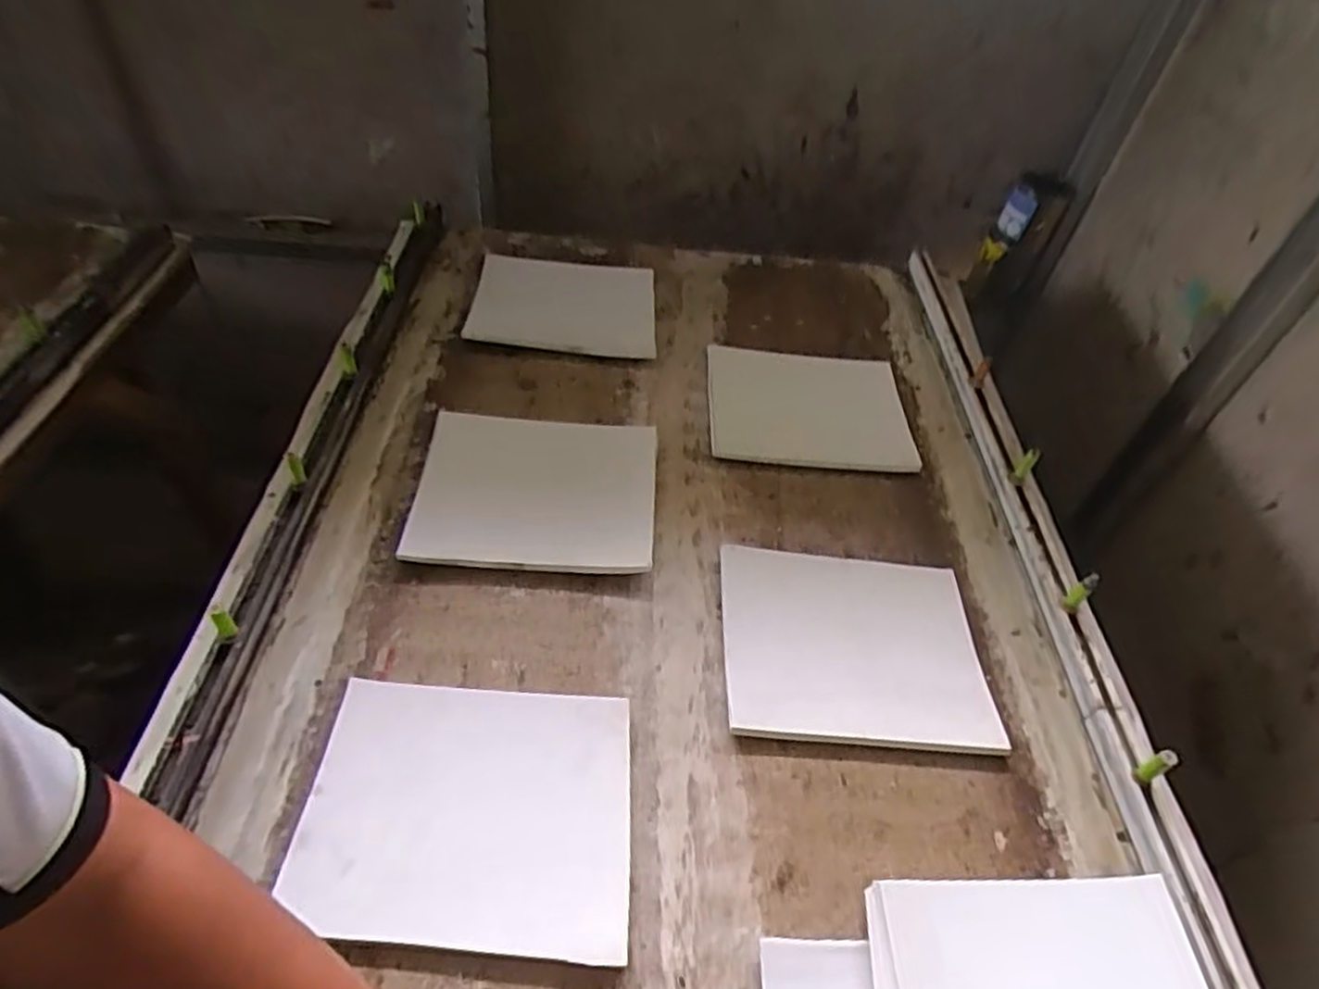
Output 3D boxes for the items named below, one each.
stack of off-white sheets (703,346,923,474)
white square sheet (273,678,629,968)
[{"bbox_3d":[0.202,-0.125,1.007,0.269,0.018,0.212,3,49,-2],"label":"stack of off-white sheets"},{"bbox_3d":[-0.158,0.263,0.623,0.262,0.012,0.212,5,48,-4],"label":"white square sheet"}]

